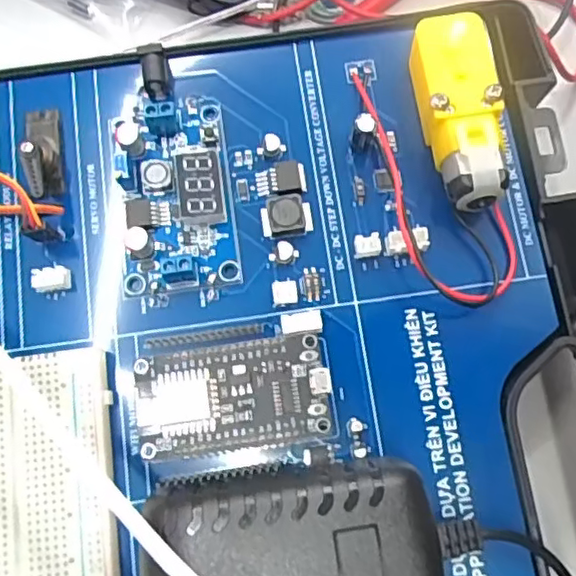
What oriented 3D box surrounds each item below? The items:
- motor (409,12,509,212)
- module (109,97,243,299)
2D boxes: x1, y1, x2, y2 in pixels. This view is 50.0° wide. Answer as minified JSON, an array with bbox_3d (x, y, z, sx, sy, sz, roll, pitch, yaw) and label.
[{"bbox_3d":[0.056,-0.056,0.207,0.025,0.022,0.065,-8,77,0],"label":"motor"},{"bbox_3d":[-0.039,-0.033,0.210,0.039,0.008,0.068,-9,77,-1],"label":"module"}]

